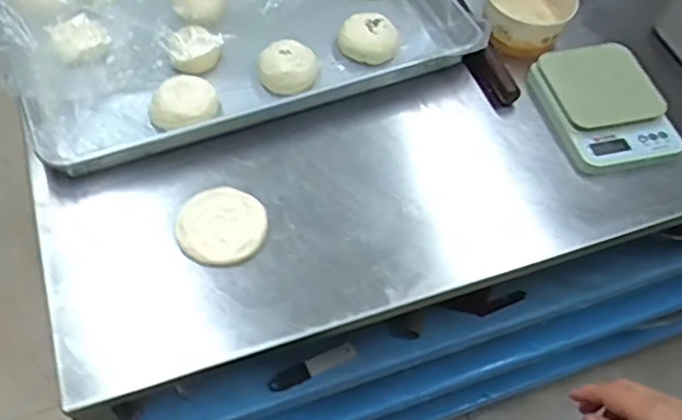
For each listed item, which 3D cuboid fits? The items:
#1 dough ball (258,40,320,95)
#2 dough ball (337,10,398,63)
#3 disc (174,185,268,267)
[{"bbox_3d":[-0.069,-0.194,0.868,0.078,0.043,0.071,2,56,-3],"label":"dough ball"},{"bbox_3d":[0.040,-0.244,0.910,0.084,0.036,0.079,2,56,-3],"label":"dough ball"},{"bbox_3d":[-0.133,0.018,0.736,0.095,0.021,0.091,2,56,-3],"label":"disc"}]

